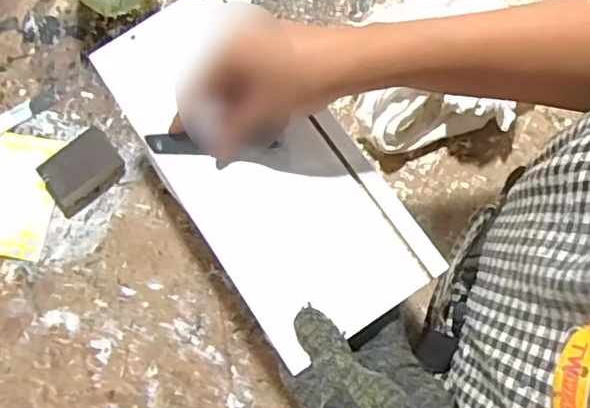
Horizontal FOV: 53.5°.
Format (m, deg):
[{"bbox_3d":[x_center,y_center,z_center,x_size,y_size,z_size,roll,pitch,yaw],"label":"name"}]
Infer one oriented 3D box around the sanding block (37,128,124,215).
[{"bbox_3d":[-0.202,-0.032,0.551,0.074,0.030,0.051,-41,80,-7],"label":"sanding block"}]

